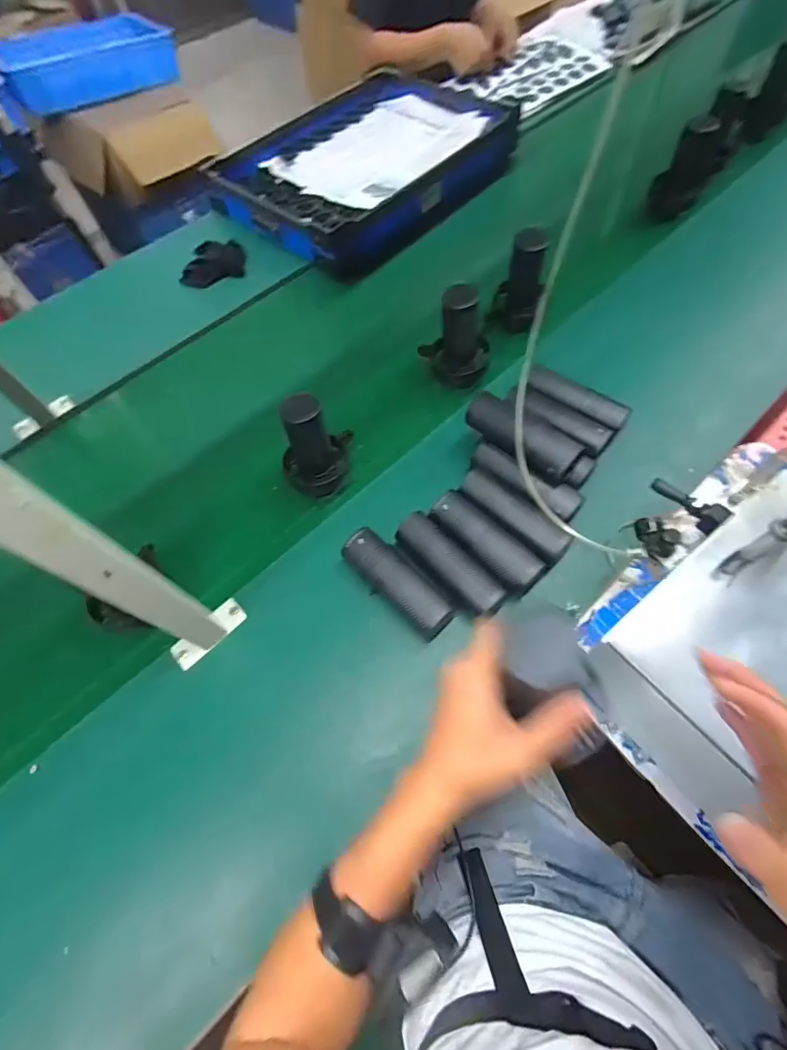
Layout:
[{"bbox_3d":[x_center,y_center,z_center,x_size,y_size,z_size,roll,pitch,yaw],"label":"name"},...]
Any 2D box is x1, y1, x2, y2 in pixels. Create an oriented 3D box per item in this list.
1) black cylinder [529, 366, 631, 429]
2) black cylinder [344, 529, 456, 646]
[{"bbox_3d":[0.281,-0.195,0.719,0.035,0.032,0.160,-42,66,-17],"label":"black cylinder"},{"bbox_3d":[0.006,0.071,0.616,0.057,0.041,0.168,-42,66,-17],"label":"black cylinder"}]

